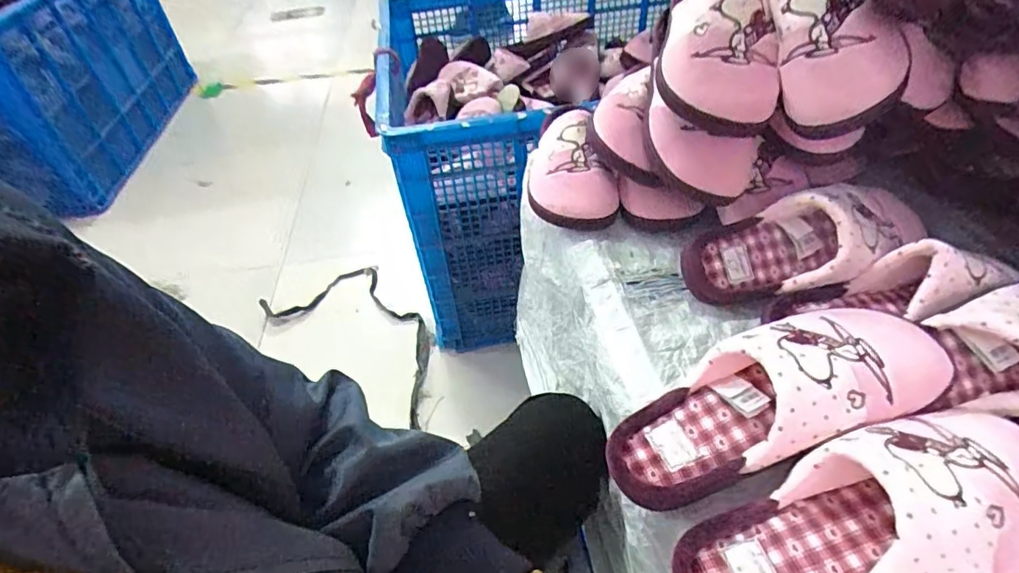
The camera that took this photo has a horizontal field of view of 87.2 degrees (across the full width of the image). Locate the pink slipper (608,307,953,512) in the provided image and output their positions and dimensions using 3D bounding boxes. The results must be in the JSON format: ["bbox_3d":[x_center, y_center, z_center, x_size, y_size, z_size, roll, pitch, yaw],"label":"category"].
[{"bbox_3d":[0.186,0.077,0.380,0.243,0.072,0.088,-28,46,8],"label":"pink slipper"}]

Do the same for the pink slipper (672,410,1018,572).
[{"bbox_3d":[0.221,0.139,0.317,0.225,0.072,0.095,-25,46,5],"label":"pink slipper"}]

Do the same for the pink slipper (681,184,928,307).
[{"bbox_3d":[0.286,-0.042,0.503,0.235,0.079,0.087,-13,46,-7],"label":"pink slipper"}]

